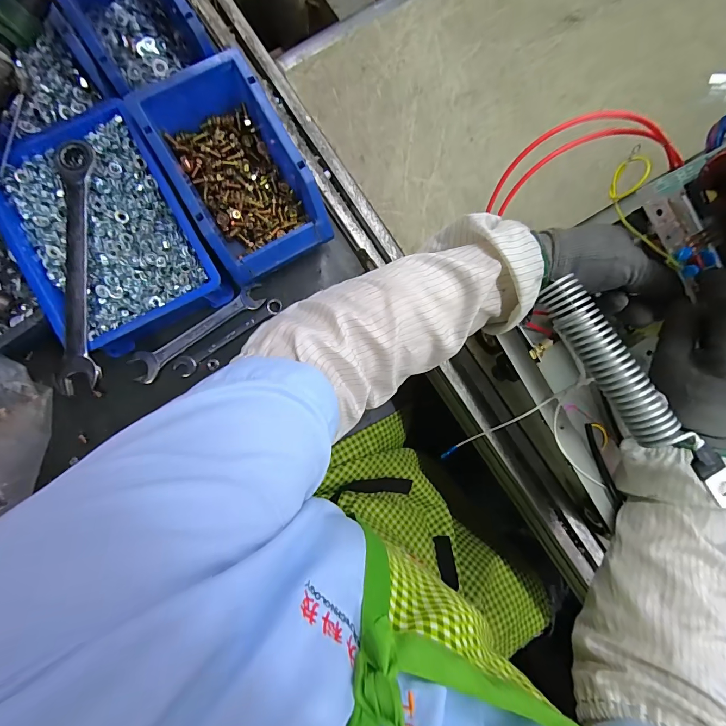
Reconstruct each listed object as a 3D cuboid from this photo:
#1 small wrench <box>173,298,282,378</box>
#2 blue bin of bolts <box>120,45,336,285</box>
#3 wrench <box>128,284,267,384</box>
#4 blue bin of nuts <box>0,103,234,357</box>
[{"bbox_3d":[-0.144,-0.030,0.390,0.129,0.010,0.020,-36,92,-7],"label":"small wrench"},{"bbox_3d":[-0.124,-0.185,0.364,0.114,0.085,0.185,-29,91,-7],"label":"blue bin of bolts"},{"bbox_3d":[-0.174,-0.034,0.383,0.153,0.009,0.029,-36,92,-7],"label":"wrench"},{"bbox_3d":[-0.240,-0.123,0.351,0.145,0.065,0.204,-28,91,-7],"label":"blue bin of nuts"}]

